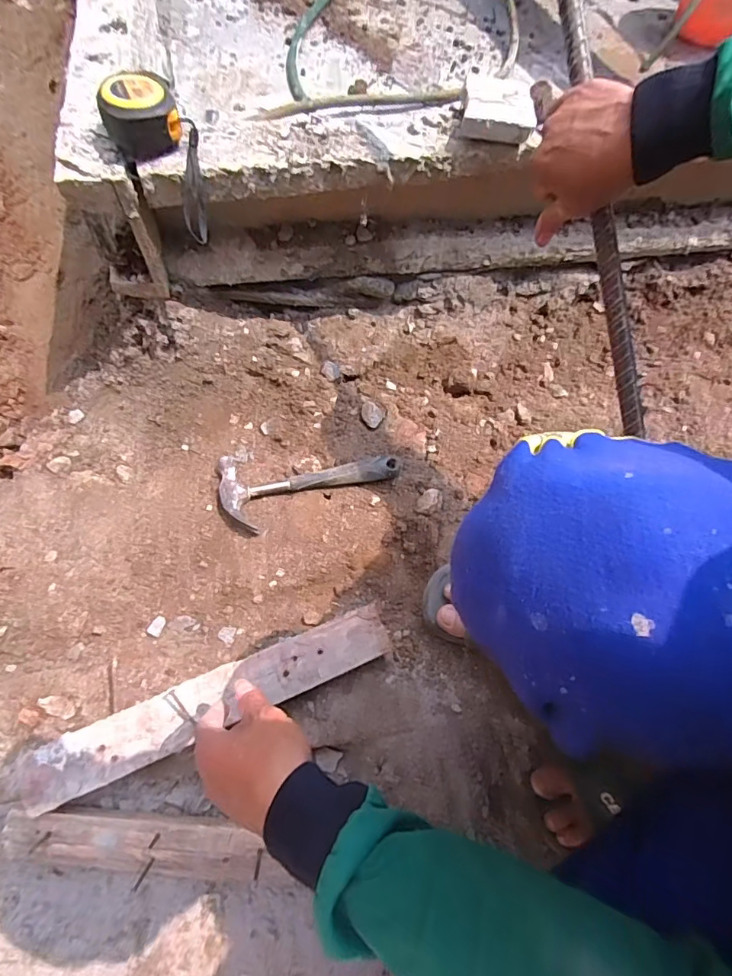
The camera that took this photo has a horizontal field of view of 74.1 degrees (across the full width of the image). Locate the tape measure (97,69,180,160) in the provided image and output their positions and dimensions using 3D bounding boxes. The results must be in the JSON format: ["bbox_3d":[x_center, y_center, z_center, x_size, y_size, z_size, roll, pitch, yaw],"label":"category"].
[{"bbox_3d":[-0.238,-0.392,0.512,0.075,0.056,0.063,-20,67,-15],"label":"tape measure"}]

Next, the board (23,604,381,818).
[{"bbox_3d":[-0.155,0.223,0.514,0.376,0.013,0.062,-21,70,-13],"label":"board"}]

